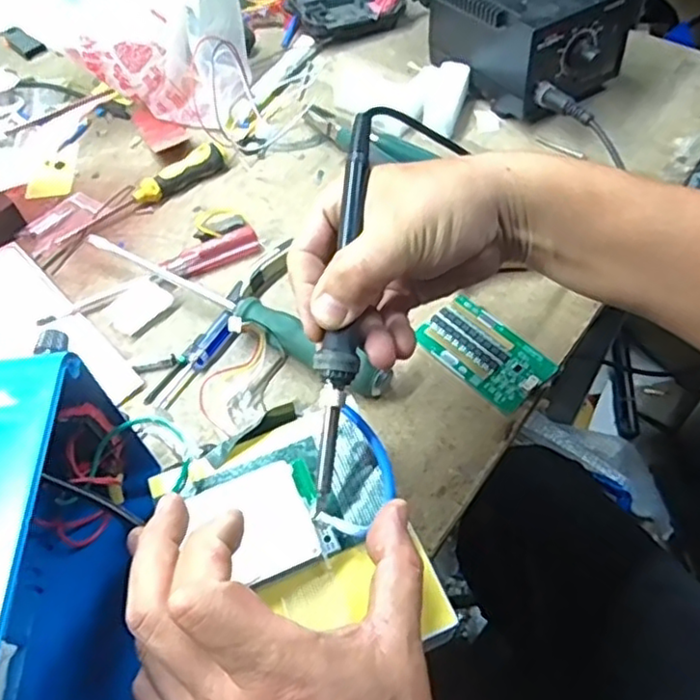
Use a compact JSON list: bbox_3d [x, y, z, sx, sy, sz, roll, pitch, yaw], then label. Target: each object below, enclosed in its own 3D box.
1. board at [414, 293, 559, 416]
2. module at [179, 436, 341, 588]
[{"bbox_3d":[0.093,0.000,0.451,0.054,0.005,0.087,-37,63,-19],"label":"board"},{"bbox_3d":[-0.041,0.081,0.327,0.066,0.014,0.065,-21,59,-11],"label":"module"}]

